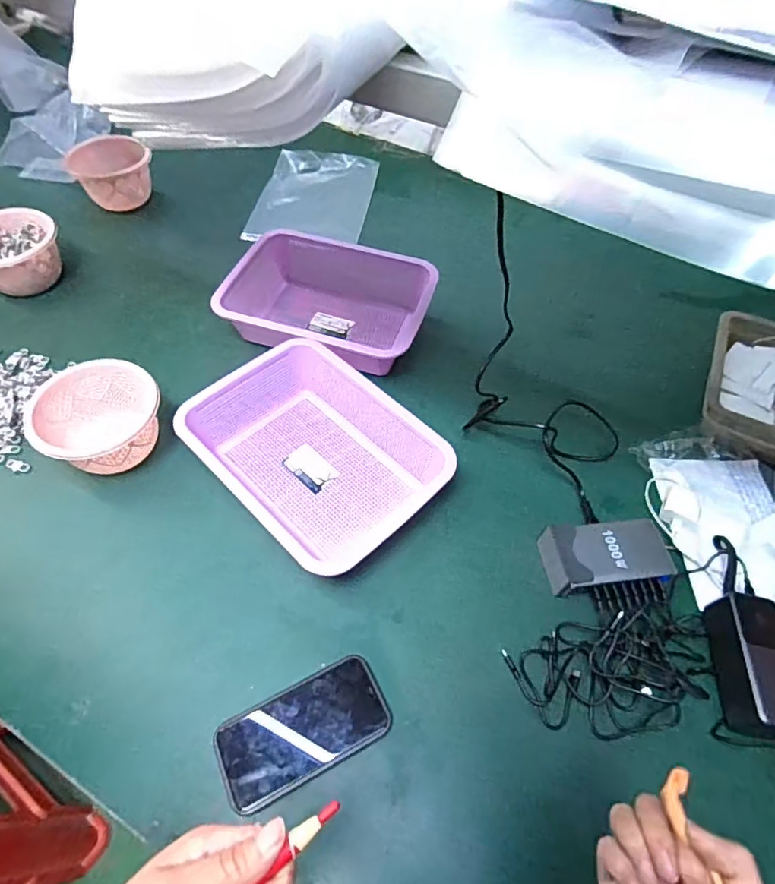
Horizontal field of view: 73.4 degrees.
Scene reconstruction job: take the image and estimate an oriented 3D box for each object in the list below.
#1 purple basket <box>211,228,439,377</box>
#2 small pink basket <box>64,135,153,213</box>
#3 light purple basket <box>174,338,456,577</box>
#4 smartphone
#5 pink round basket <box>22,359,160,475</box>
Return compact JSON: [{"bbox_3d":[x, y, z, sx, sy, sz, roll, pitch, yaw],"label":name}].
[{"bbox_3d":[-0.087,-0.222,0.812,0.305,0.074,0.232,19,58,11],"label":"purple basket"},{"bbox_3d":[-0.531,-0.525,1.006,0.140,0.080,0.158,-28,61,-19],"label":"small pink basket"},{"bbox_3d":[-0.087,0.014,0.658,0.222,0.075,0.299,-39,65,-24],"label":"light purple basket"},{"bbox_3d":[-0.080,0.279,0.507,0.160,0.011,0.081,-23,60,-16],"label":"smartphone"},{"bbox_3d":[-0.361,-0.026,0.659,0.140,0.094,0.132,1,56,-1],"label":"pink round basket"}]

